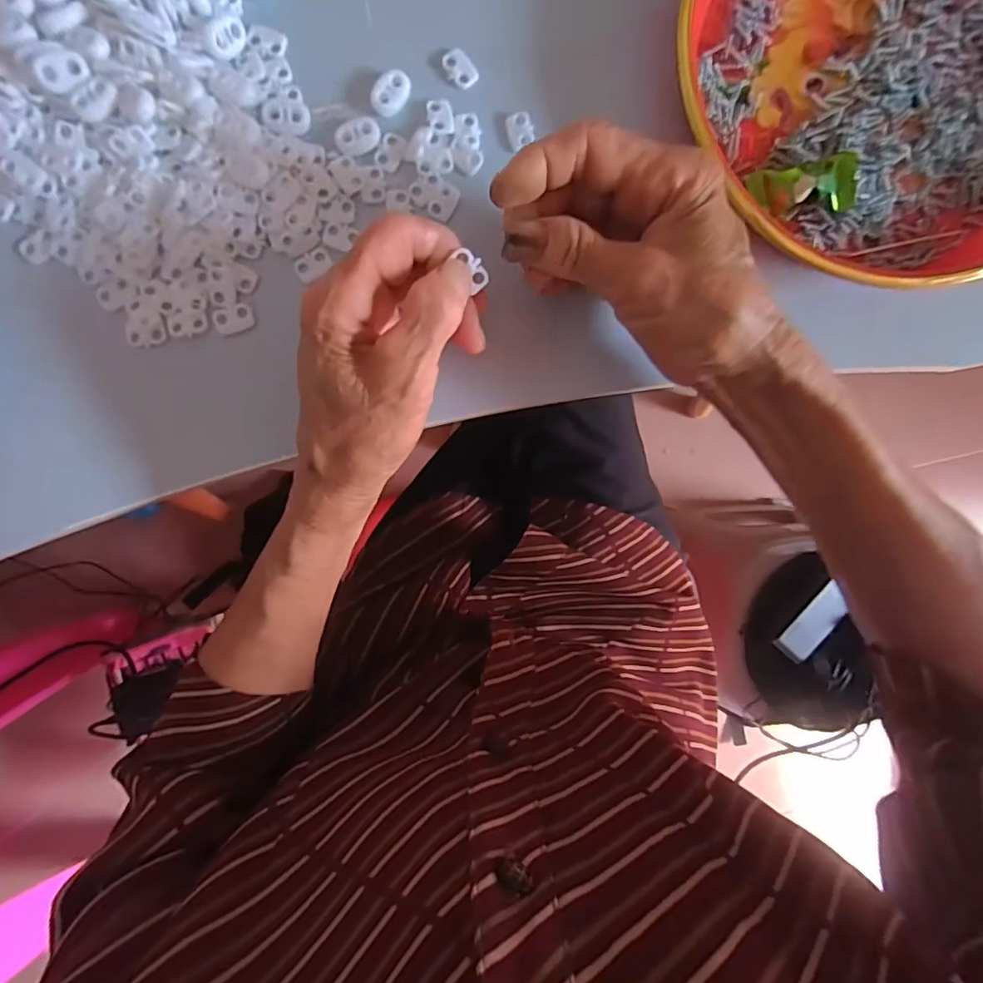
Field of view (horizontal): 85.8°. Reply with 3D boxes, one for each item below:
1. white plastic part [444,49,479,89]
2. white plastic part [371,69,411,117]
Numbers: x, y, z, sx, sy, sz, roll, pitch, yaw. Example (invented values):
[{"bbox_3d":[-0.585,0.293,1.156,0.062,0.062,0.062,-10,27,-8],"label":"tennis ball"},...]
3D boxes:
[{"bbox_3d":[-0.016,-0.210,0.261,0.013,0.004,0.019,-38,95,-1],"label":"white plastic part"},{"bbox_3d":[-0.049,-0.195,0.258,0.015,0.004,0.023,37,90,-5],"label":"white plastic part"}]

